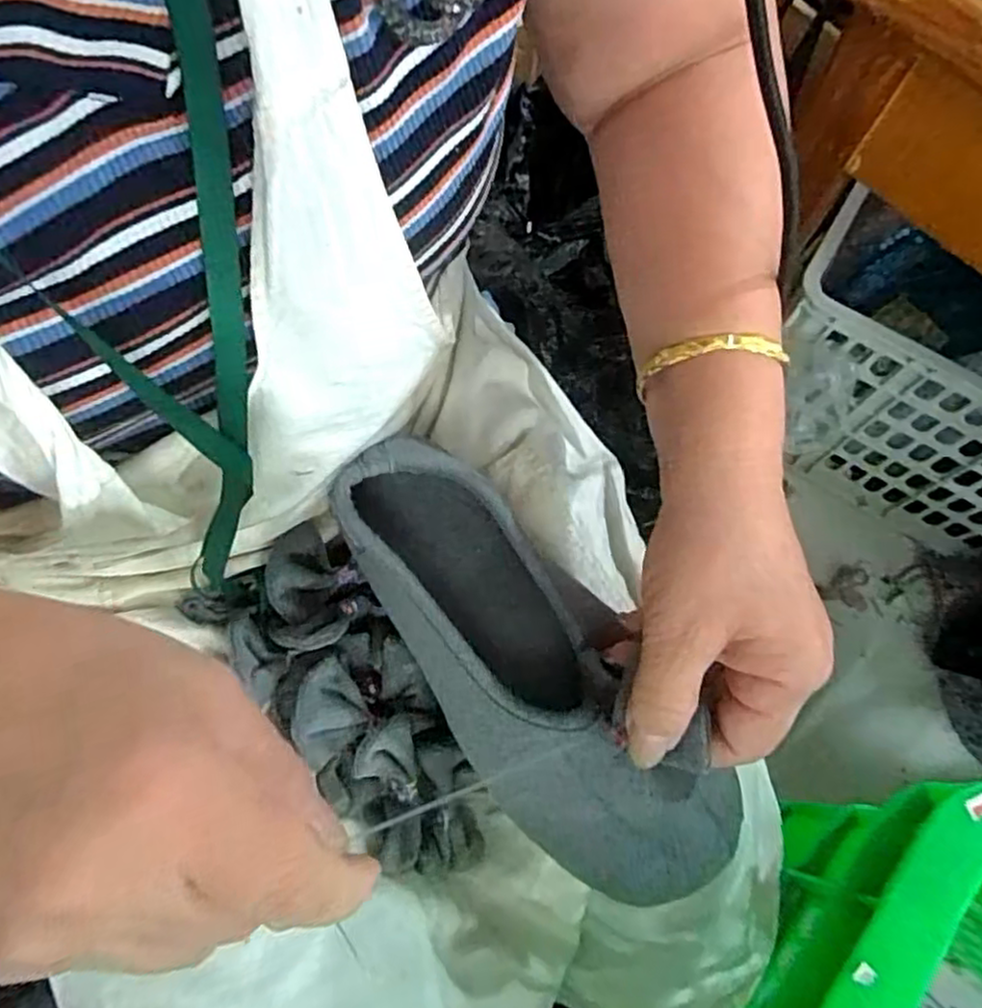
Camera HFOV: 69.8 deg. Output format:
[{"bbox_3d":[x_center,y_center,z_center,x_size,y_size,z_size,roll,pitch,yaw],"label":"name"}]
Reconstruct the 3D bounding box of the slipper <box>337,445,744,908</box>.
[{"bbox_3d":[0.012,0.064,0.305,0.080,0.057,0.221,-34,75,-13],"label":"slipper"}]

